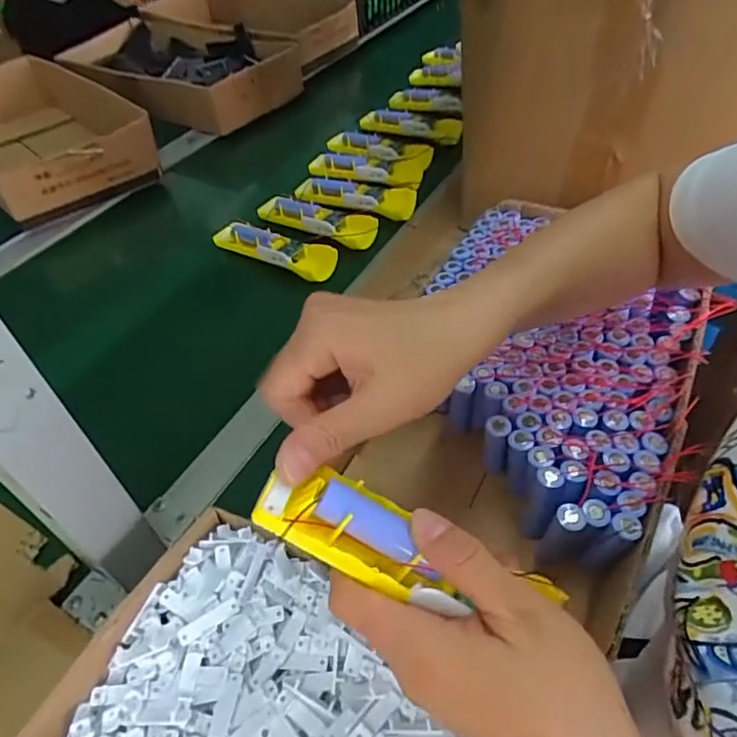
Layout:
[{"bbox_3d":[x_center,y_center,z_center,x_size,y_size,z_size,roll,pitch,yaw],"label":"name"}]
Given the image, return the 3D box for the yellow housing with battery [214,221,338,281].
[{"bbox_3d":[-0.112,-0.144,0.654,0.161,0.027,0.045,20,53,20],"label":"yellow housing with battery"}]

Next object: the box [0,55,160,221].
[{"bbox_3d":[-0.480,-0.349,0.800,0.206,0.093,0.386,-35,55,-25],"label":"box"}]

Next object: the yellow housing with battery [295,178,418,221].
[{"bbox_3d":[-0.017,-0.228,0.721,0.160,0.023,0.048,17,52,17],"label":"yellow housing with battery"}]

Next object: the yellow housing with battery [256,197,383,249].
[{"bbox_3d":[-0.061,-0.188,0.690,0.165,0.026,0.048,22,53,21],"label":"yellow housing with battery"}]

